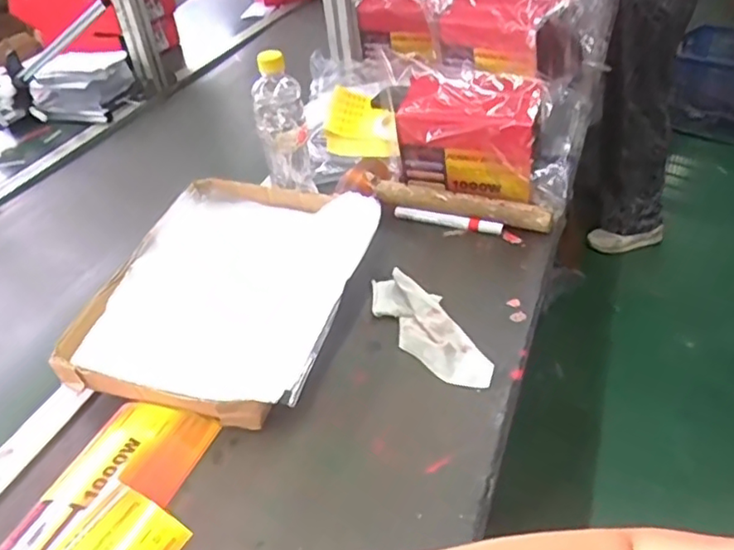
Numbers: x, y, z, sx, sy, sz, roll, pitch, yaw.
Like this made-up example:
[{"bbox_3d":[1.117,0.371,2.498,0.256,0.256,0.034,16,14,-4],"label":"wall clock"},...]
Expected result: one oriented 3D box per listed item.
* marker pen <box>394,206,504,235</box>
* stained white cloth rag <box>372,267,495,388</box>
[{"bbox_3d":[0.103,-0.070,0.817,0.141,0.013,0.014,10,40,21],"label":"marker pen"},{"bbox_3d":[0.060,0.050,0.665,0.062,0.022,0.184,-21,39,-18],"label":"stained white cloth rag"}]

